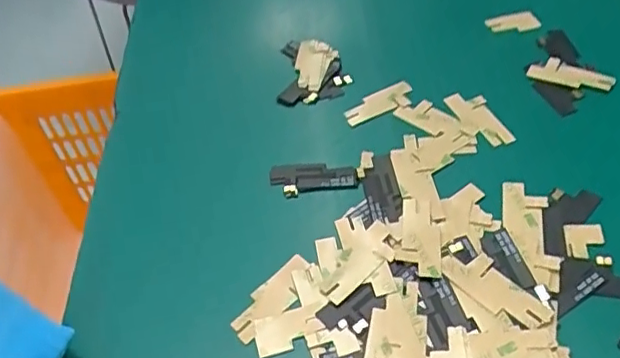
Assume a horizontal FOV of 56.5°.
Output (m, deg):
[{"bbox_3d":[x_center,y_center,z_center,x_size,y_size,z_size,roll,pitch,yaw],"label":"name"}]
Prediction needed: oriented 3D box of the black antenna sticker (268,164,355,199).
[{"bbox_3d":[0.002,0.000,0.272,0.039,0.007,0.018,-8,48,-1],"label":"black antenna sticker"}]

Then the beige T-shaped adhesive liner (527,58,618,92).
[{"bbox_3d":[0.135,-0.054,0.297,0.041,0.004,0.018,20,53,22],"label":"beige T-shaped adhesive liner"}]

